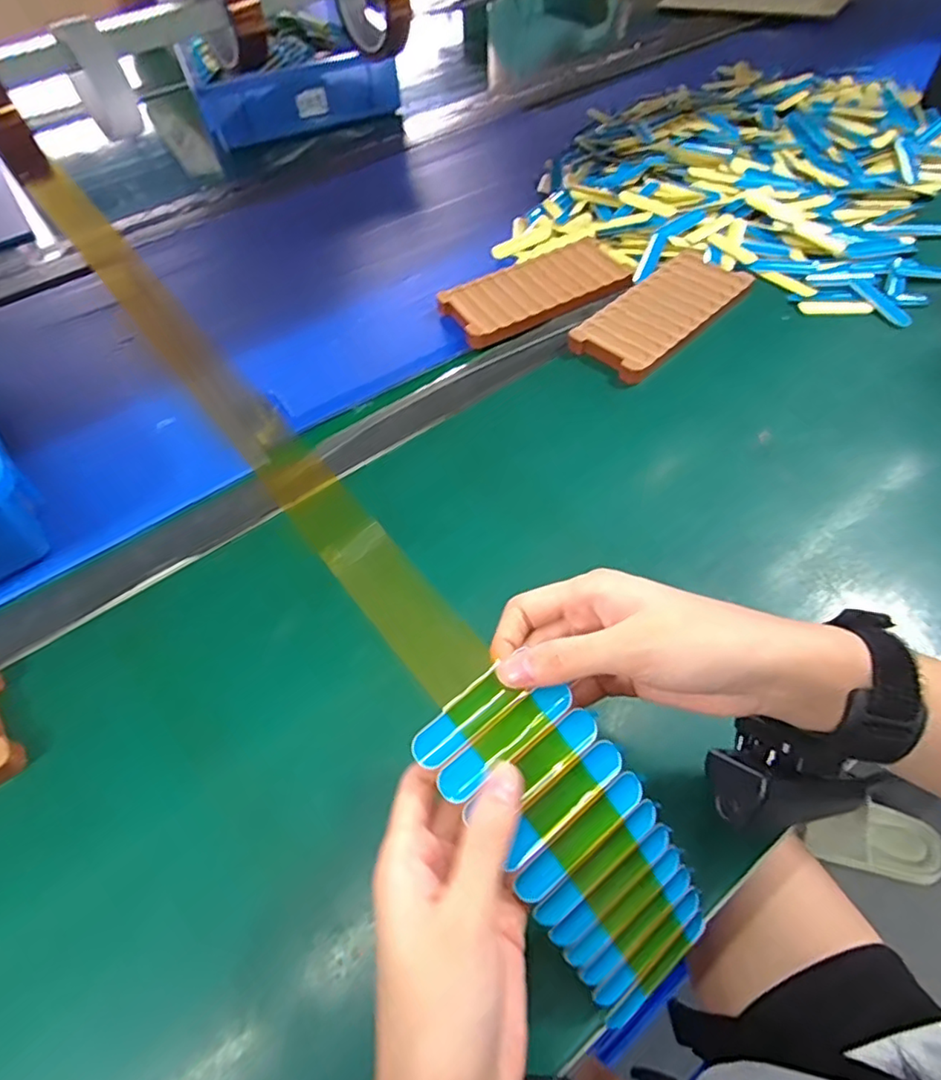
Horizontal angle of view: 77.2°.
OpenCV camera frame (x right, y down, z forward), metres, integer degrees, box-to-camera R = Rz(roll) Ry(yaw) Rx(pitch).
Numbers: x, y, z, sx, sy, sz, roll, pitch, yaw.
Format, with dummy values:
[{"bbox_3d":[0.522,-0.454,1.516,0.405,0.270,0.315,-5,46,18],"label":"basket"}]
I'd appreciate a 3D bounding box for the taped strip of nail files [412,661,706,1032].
[{"bbox_3d":[0.047,0.126,0.239,0.060,0.027,0.162,-38,104,-20],"label":"taped strip of nail files"}]

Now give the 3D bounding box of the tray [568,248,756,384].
[{"bbox_3d":[0.172,-0.203,0.523,0.177,0.016,0.080,-40,61,-21],"label":"tray"}]

